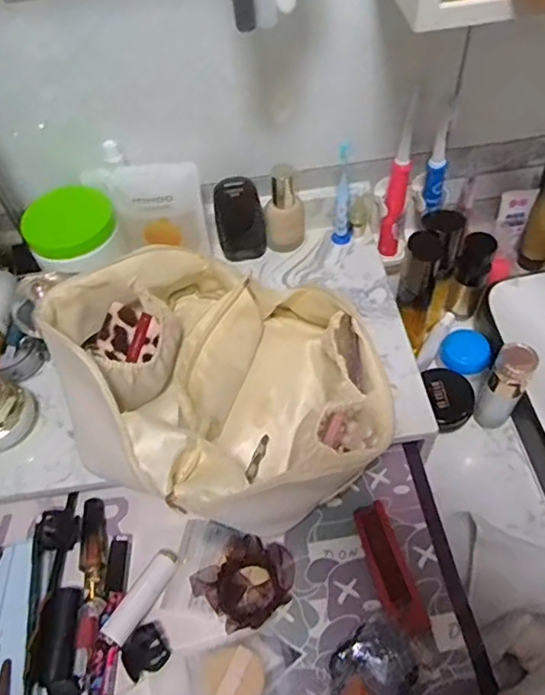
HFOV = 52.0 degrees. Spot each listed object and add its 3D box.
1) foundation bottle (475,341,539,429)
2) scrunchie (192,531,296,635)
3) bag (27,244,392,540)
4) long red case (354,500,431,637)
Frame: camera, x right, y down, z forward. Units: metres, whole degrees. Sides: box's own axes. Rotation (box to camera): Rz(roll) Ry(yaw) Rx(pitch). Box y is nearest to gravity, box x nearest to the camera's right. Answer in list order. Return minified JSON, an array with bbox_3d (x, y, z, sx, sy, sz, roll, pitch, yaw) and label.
[{"bbox_3d":[0.243,0.046,0.591,0.039,0.129,0.033,30,62,23],"label":"foundation bottle"},{"bbox_3d":[-0.020,0.201,0.484,0.079,0.020,0.064,-35,59,-19],"label":"scrunchie"},{"bbox_3d":[-0.050,0.029,0.529,0.317,0.128,0.231,16,58,15],"label":"bag"},{"bbox_3d":[0.103,0.190,0.487,0.033,0.007,0.109,-16,55,-7],"label":"long red case"}]

